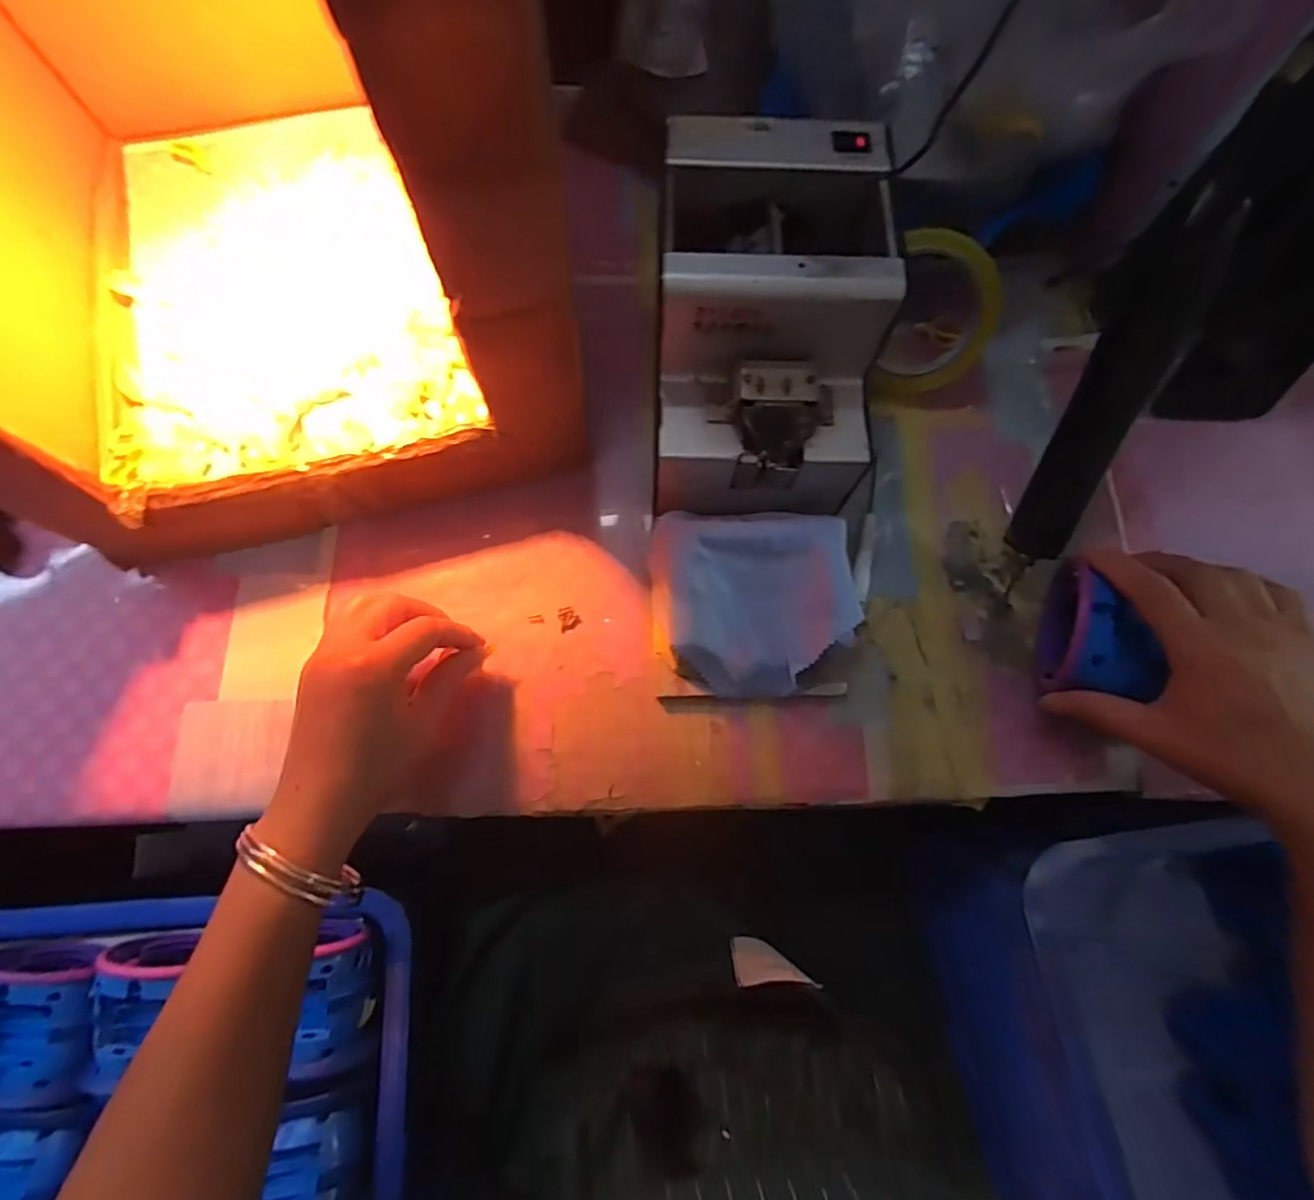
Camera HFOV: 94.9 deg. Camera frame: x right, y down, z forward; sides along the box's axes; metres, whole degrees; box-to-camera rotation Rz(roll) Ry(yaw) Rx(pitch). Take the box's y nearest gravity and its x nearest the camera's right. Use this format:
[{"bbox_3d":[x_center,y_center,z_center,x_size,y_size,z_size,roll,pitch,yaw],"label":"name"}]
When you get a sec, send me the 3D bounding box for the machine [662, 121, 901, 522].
[{"bbox_3d":[0.063,-0.153,0.370,0.130,0.142,0.190,0,76,-1],"label":"machine"}]

